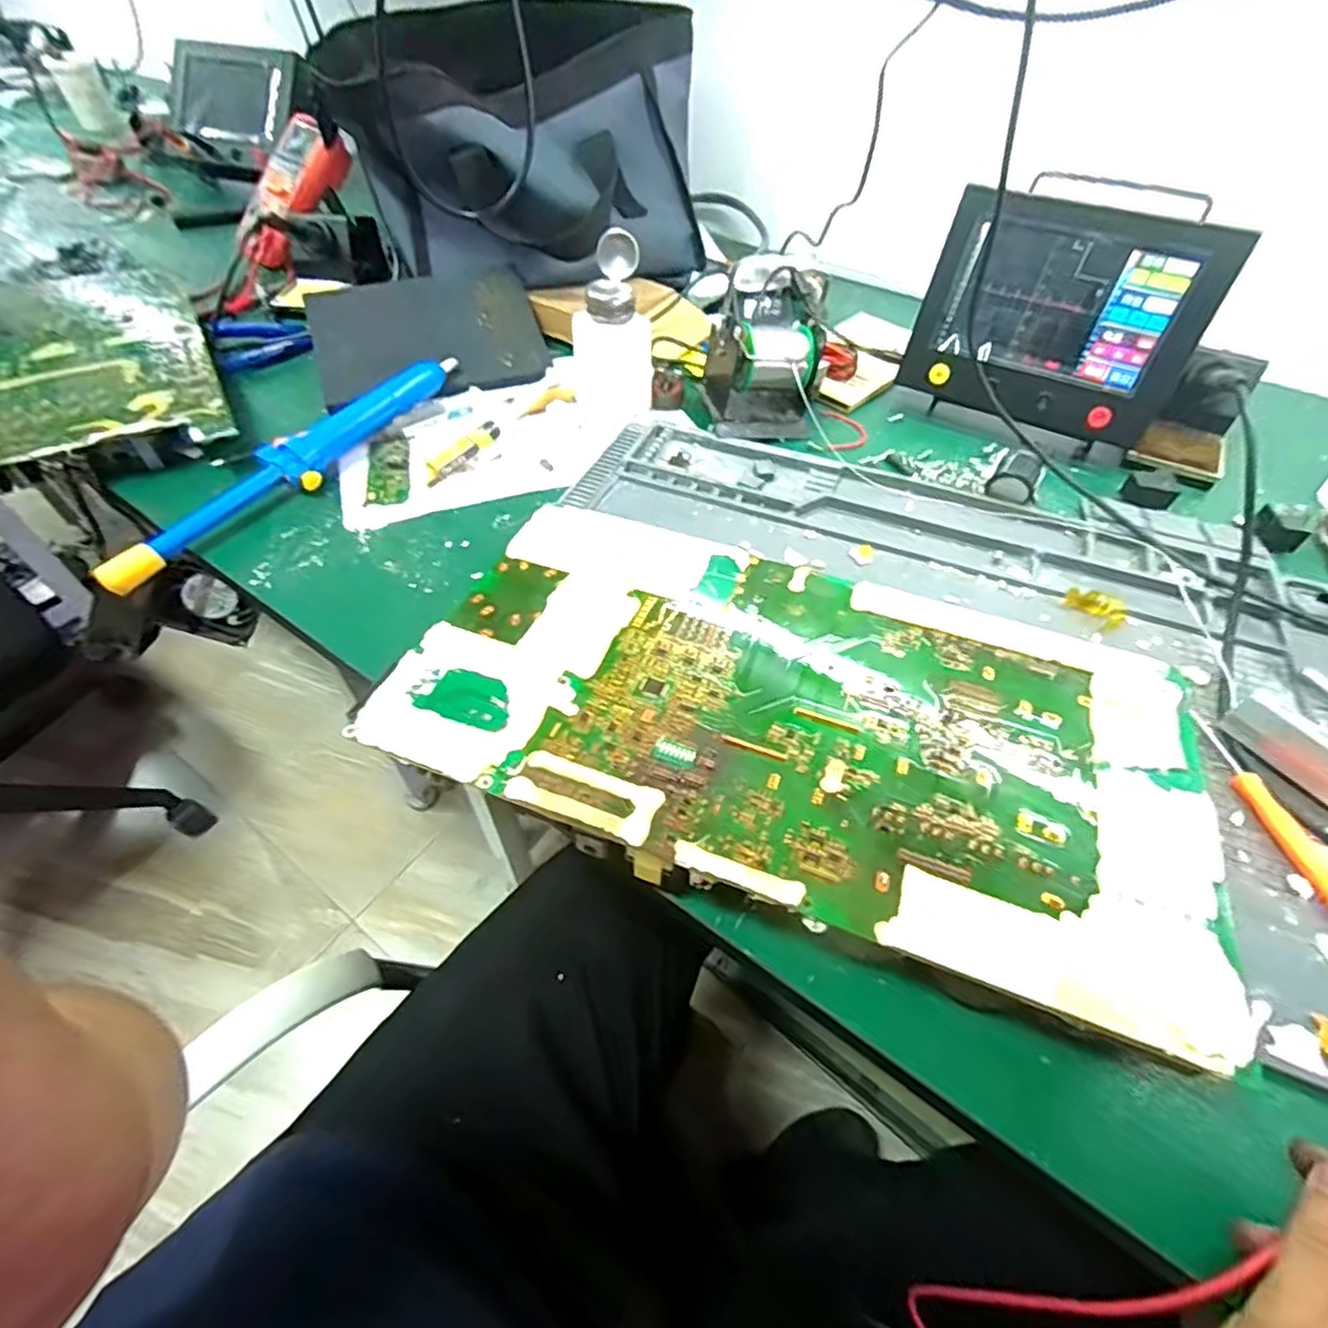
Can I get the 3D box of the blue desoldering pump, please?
[{"bbox_3d":[-0.277,-0.163,0.492,0.040,0.033,0.326,26,55,19],"label":"blue desoldering pump"}]

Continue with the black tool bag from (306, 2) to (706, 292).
[{"bbox_3d":[-0.130,-0.528,0.655,0.323,0.188,0.243,7,52,4],"label":"black tool bag"}]

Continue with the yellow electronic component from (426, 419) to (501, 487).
[{"bbox_3d":[-0.164,-0.172,0.514,0.018,0.016,0.076,33,58,24],"label":"yellow electronic component"}]

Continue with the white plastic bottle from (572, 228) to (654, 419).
[{"bbox_3d":[-0.047,-0.283,0.536,0.055,0.122,0.058,-34,59,-25],"label":"white plastic bottle"}]

